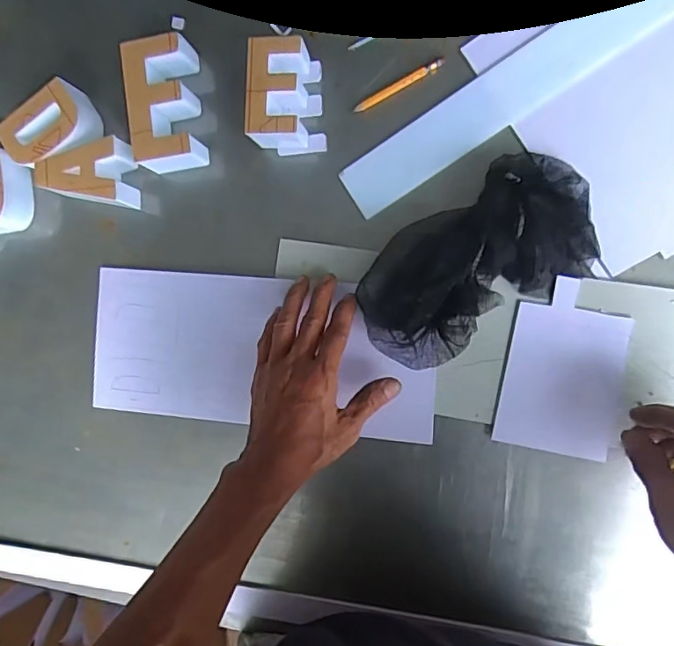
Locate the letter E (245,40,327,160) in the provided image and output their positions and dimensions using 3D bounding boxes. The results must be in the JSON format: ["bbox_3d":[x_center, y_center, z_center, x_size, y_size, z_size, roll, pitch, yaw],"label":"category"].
[{"bbox_3d":[-0.048,-0.203,0.478,0.062,0.046,0.086,-4,90,10],"label":"letter E"}]

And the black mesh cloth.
[{"bbox_3d":[0.119,-0.053,0.451,0.208,0.043,0.114,-31,85,9],"label":"black mesh cloth"}]

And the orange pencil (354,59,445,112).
[{"bbox_3d":[0.057,-0.216,0.482,0.087,0.004,0.010,-26,86,9],"label":"orange pencil"}]

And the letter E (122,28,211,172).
[{"bbox_3d":[-0.159,-0.198,0.496,0.060,0.043,0.120,-7,89,10],"label":"letter E"}]

